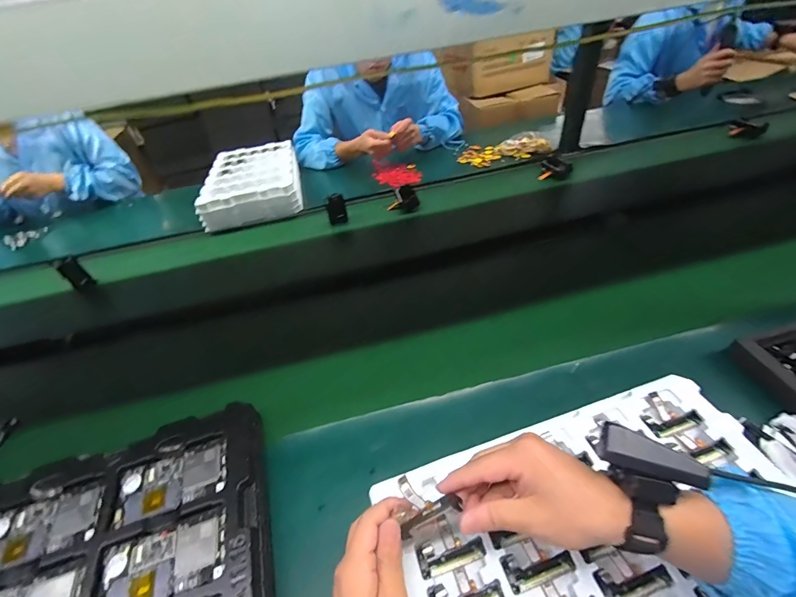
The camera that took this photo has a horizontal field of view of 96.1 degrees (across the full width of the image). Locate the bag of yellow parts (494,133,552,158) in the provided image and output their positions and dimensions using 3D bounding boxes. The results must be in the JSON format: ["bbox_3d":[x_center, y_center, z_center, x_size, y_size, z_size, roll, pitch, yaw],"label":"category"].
[{"bbox_3d":[0.380,-0.460,1.075,0.155,0.054,0.073,23,50,29],"label":"bag of yellow parts"}]

